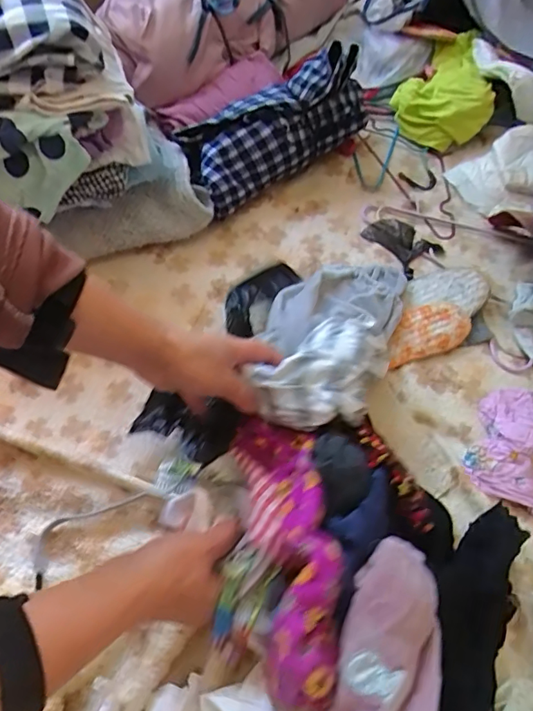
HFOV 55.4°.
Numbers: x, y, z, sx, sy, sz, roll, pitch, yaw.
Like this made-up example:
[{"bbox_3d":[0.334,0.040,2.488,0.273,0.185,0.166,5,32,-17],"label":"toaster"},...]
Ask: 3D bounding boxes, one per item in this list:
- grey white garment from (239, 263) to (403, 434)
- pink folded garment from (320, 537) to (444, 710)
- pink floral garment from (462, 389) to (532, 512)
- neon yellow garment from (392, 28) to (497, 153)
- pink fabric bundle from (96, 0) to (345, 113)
[{"bbox_3d":[0.069,-0.031,0.546,0.129,0.062,0.248,22,45,13],"label":"grey white garment"},{"bbox_3d":[0.075,0.220,0.351,0.083,0.051,0.175,18,73,11],"label":"pink folded garment"},{"bbox_3d":[0.275,0.090,0.534,0.104,0.027,0.139,19,63,12],"label":"pink floral garment"},{"bbox_3d":[0.282,-0.414,0.789,0.145,0.072,0.207,19,63,12],"label":"neon yellow garment"},{"bbox_3d":[-0.057,-0.546,0.788,0.422,0.122,0.174,-35,65,-16],"label":"pink fabric bundle"}]

